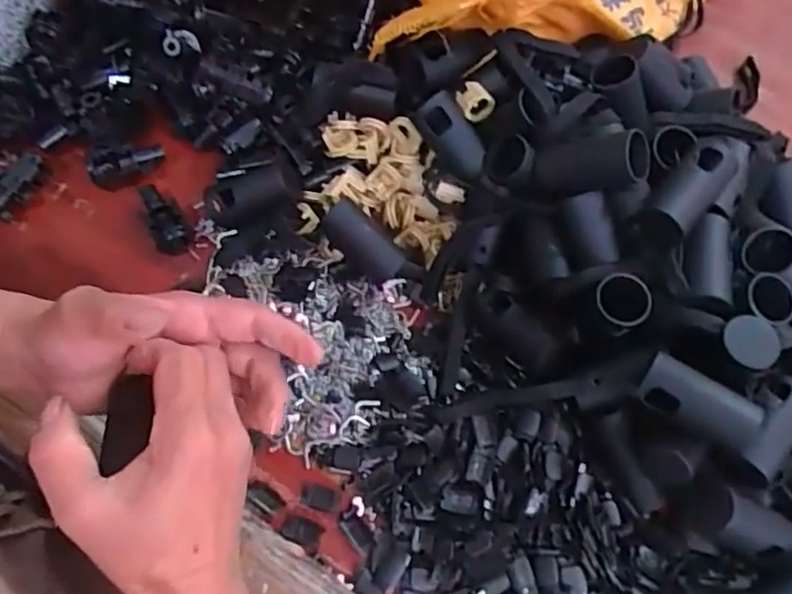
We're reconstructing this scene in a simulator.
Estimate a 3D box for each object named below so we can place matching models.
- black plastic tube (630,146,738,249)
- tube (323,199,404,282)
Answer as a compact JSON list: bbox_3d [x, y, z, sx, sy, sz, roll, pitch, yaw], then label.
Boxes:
[{"bbox_3d":[0.173,-0.059,0.376,0.075,0.026,0.027,-42,75,-18],"label":"black plastic tube"},{"bbox_3d":[-0.022,-0.038,0.438,0.063,0.022,0.020,45,70,-14],"label":"tube"}]

